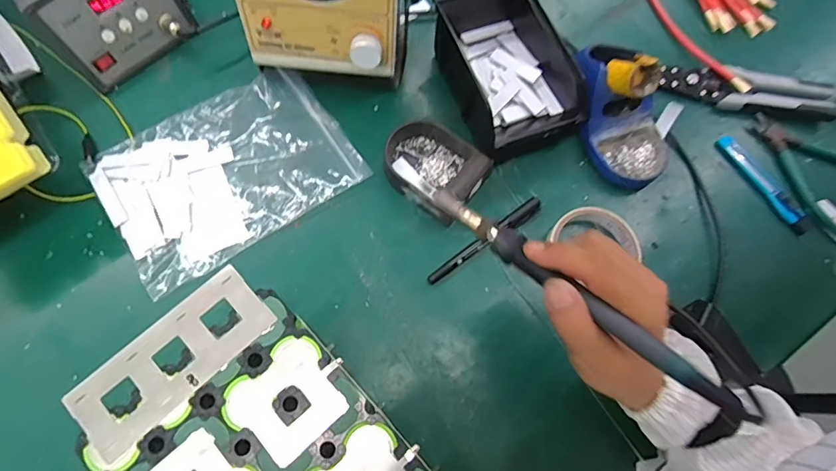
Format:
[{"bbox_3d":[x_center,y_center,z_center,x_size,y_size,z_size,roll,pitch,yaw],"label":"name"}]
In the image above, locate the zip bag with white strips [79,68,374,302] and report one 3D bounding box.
[{"bbox_3d":[-0.193,-0.070,0.477,0.233,0.015,0.164,-32,77,-12],"label":"zip bag with white strips"}]

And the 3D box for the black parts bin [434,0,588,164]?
[{"bbox_3d":[0.091,-0.172,0.491,0.118,0.067,0.172,-21,74,-10],"label":"black parts bin"}]

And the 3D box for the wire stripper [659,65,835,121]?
[{"bbox_3d":[0.378,-0.167,0.541,0.193,0.015,0.049,11,72,0],"label":"wire stripper"}]

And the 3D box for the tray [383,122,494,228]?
[{"bbox_3d":[0.013,-0.069,0.473,0.101,0.029,0.080,38,74,9],"label":"tray"}]

